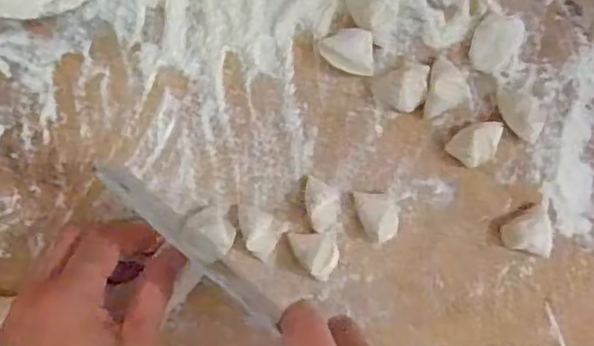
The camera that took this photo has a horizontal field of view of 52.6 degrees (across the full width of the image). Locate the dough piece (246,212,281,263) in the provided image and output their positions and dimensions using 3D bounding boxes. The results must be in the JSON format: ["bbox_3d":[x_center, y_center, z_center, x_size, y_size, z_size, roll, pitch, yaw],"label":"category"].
[{"bbox_3d":[-0.020,0.039,0.367,0.018,0.014,0.028,12,96,-1],"label":"dough piece"}]

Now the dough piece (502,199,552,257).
[{"bbox_3d":[0.142,0.032,0.365,0.027,0.015,0.030,15,96,-1],"label":"dough piece"}]

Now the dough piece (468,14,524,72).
[{"bbox_3d":[0.119,-0.078,0.357,0.026,0.015,0.036,26,96,-2],"label":"dough piece"}]

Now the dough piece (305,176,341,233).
[{"bbox_3d":[0.016,0.020,0.361,0.021,0.023,0.034,-4,96,1],"label":"dough piece"}]

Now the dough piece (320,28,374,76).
[{"bbox_3d":[0.030,-0.071,0.357,0.030,0.016,0.027,-3,96,1],"label":"dough piece"}]

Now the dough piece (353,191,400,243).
[{"bbox_3d":[0.050,0.026,0.363,0.023,0.019,0.029,-16,96,2],"label":"dough piece"}]

